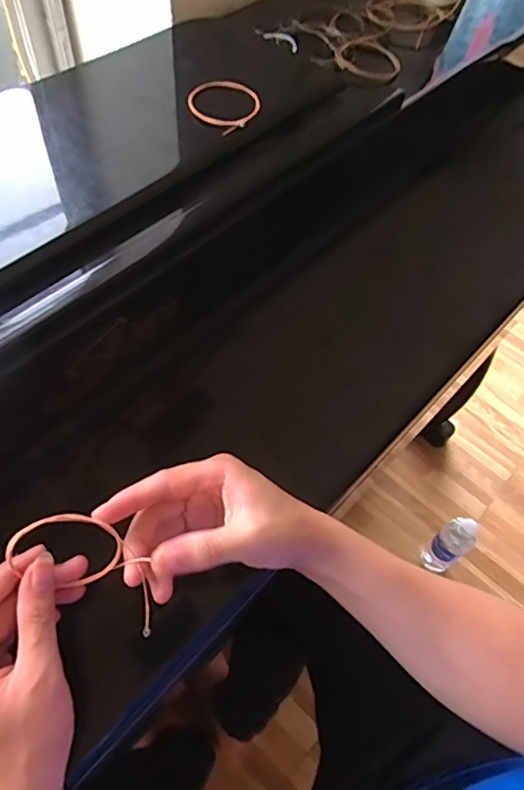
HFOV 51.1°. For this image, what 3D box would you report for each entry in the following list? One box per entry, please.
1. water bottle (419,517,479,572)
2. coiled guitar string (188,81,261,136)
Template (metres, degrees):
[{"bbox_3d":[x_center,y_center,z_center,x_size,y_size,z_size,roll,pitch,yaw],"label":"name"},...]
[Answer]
[{"bbox_3d":[0.380,0.304,1.110,0.066,0.205,0.064,2,59,-3],"label":"water bottle"},{"bbox_3d":[-0.030,-0.236,0.445,0.058,0.009,0.069,-1,59,-5],"label":"coiled guitar string"}]

